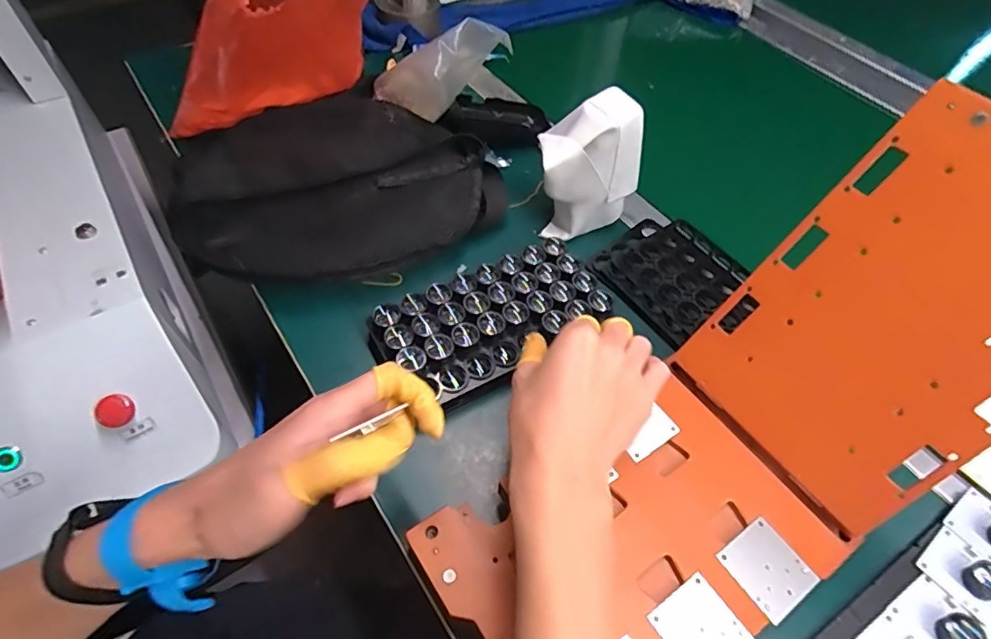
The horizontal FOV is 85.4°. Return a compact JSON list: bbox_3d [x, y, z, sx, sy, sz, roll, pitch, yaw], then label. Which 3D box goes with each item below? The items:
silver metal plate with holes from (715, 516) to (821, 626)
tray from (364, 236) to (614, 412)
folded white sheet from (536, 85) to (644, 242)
[{"bbox_3d":[0.170,0.155,0.335,0.044,0.004,0.047,-27,60,-20],"label":"silver metal plate with holes"},{"bbox_3d":[-0.001,-0.001,0.452,0.192,0.027,0.098,-25,60,-19],"label":"tray"},{"bbox_3d":[0.087,-0.144,0.506,0.100,0.111,0.068,-10,56,-10],"label":"folded white sheet"}]

